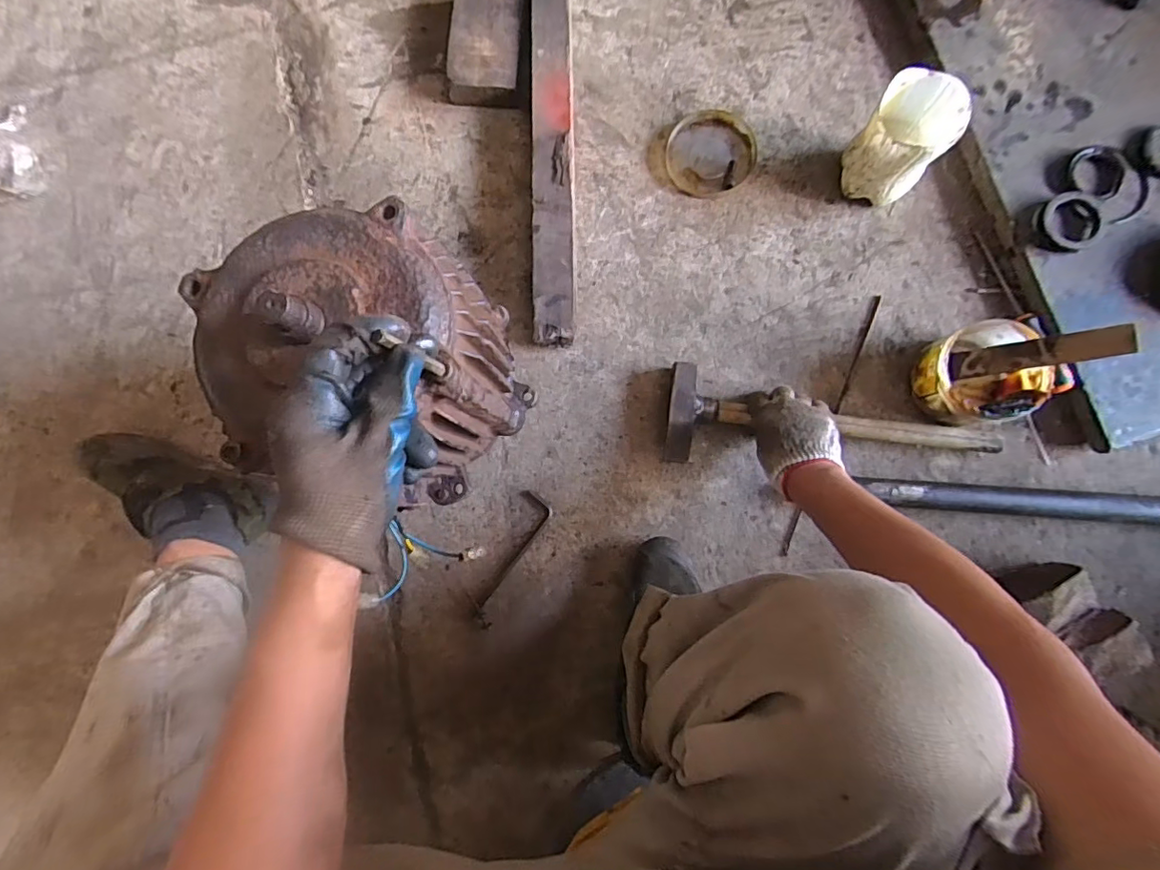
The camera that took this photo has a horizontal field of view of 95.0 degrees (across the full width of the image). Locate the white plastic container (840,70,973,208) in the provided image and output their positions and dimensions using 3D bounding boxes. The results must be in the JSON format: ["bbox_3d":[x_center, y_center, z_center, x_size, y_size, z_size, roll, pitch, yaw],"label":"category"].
[{"bbox_3d":[0.379,-0.346,0.641,0.094,0.126,0.098,0,84,4],"label":"white plastic container"}]

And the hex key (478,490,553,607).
[{"bbox_3d":[-0.090,0.146,0.672,0.044,0.004,0.153,31,86,4],"label":"hex key"}]

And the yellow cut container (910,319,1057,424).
[{"bbox_3d":[0.465,-0.073,0.623,0.114,0.090,0.113,0,85,1],"label":"yellow cut container"}]

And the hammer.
[{"bbox_3d":[0.291,-0.020,0.642,0.365,0.035,0.114,3,85,3],"label":"hammer"}]

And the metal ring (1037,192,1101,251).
[{"bbox_3d":[0.589,-0.255,0.639,0.074,0.013,0.068,0,85,1],"label":"metal ring"}]

